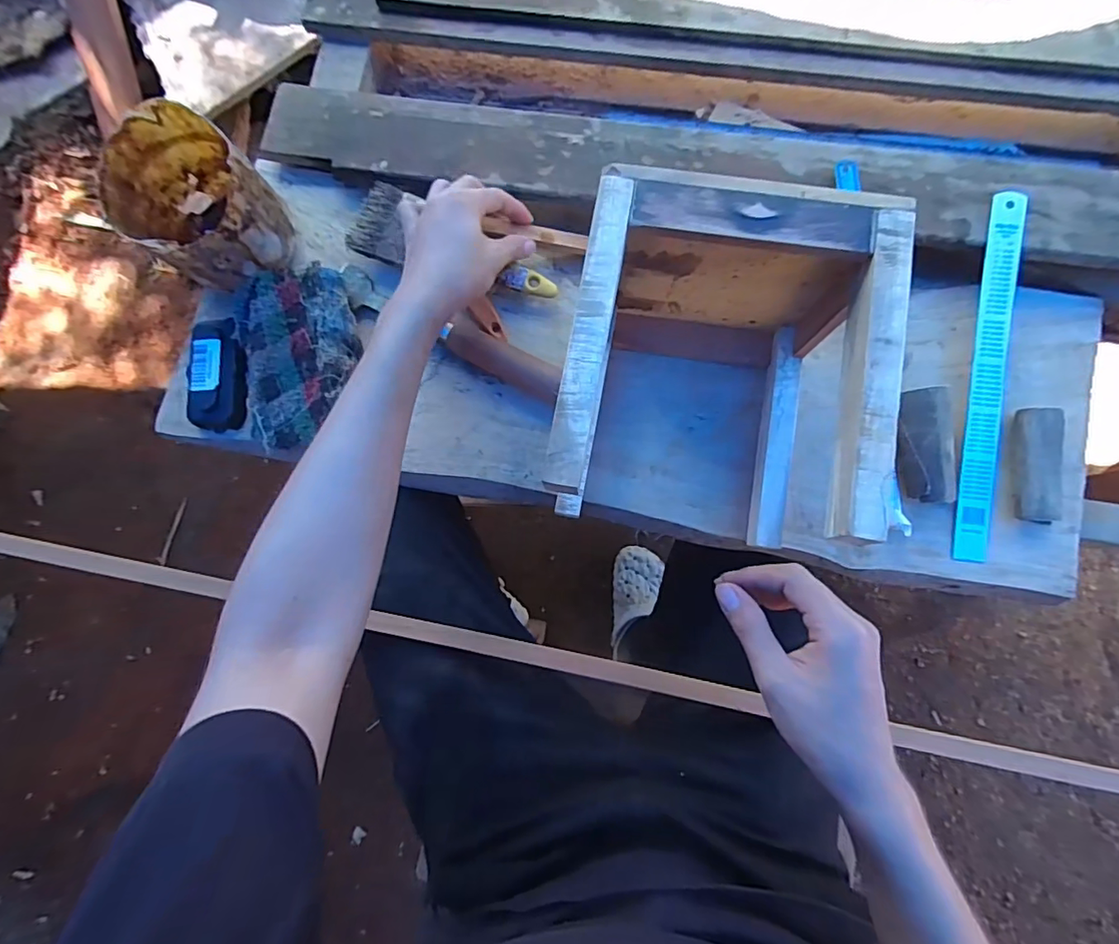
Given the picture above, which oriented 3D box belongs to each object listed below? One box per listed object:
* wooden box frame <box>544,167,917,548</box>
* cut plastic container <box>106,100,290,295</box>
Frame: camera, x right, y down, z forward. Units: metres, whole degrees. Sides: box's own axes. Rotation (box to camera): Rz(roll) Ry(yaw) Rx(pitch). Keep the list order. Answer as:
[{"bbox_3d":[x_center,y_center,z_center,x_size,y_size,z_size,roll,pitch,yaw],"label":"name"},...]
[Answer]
[{"bbox_3d":[0.106,-0.066,0.398,0.186,0.192,0.200,11,82,5],"label":"wooden box frame"},{"bbox_3d":[-0.322,-0.237,0.483,0.118,0.098,0.115,34,85,8],"label":"cut plastic container"}]

